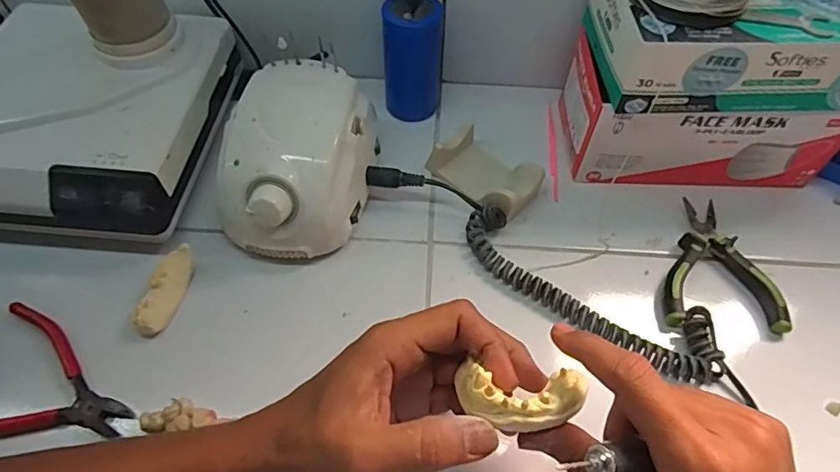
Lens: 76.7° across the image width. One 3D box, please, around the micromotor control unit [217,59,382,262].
[{"bbox_3d":[-0.093,-0.061,0.413,0.100,0.074,0.140,10,56,5],"label":"micromotor control unit"}]

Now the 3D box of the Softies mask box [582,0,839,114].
[{"bbox_3d":[0.241,-0.151,0.390,0.215,0.063,0.111,-1,56,-2],"label":"Softies mask box"}]

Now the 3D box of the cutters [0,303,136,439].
[{"bbox_3d":[-0.247,0.100,0.351,0.115,0.018,0.087,15,57,8],"label":"cutters"}]

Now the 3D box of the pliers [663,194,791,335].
[{"bbox_3d":[0.221,0.019,0.411,0.084,0.016,0.114,1,56,-1],"label":"pliers"}]

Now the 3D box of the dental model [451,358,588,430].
[{"bbox_3d":[0.055,0.083,0.272,0.068,0.018,0.033,-1,56,-3],"label":"dental model"}]

